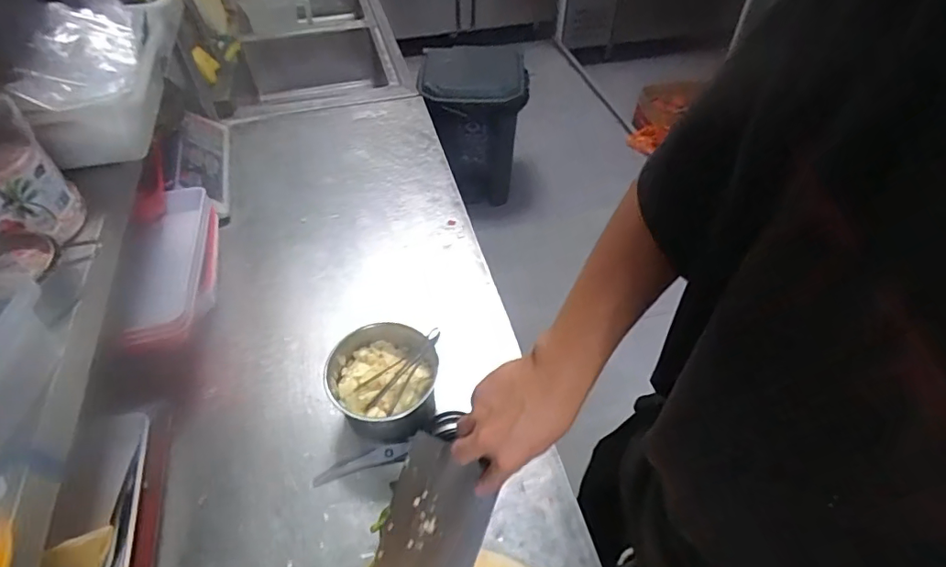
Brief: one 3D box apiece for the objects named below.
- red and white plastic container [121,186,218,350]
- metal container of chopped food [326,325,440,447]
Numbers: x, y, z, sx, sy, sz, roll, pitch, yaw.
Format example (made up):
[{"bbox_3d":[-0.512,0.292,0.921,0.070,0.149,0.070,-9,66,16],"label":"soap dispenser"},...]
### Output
[{"bbox_3d":[-0.489,-0.032,0.840,0.107,0.087,0.280,-11,50,-9],"label":"red and white plastic container"},{"bbox_3d":[-0.128,0.139,0.740,0.142,0.090,0.141,0,49,0],"label":"metal container of chopped food"}]

